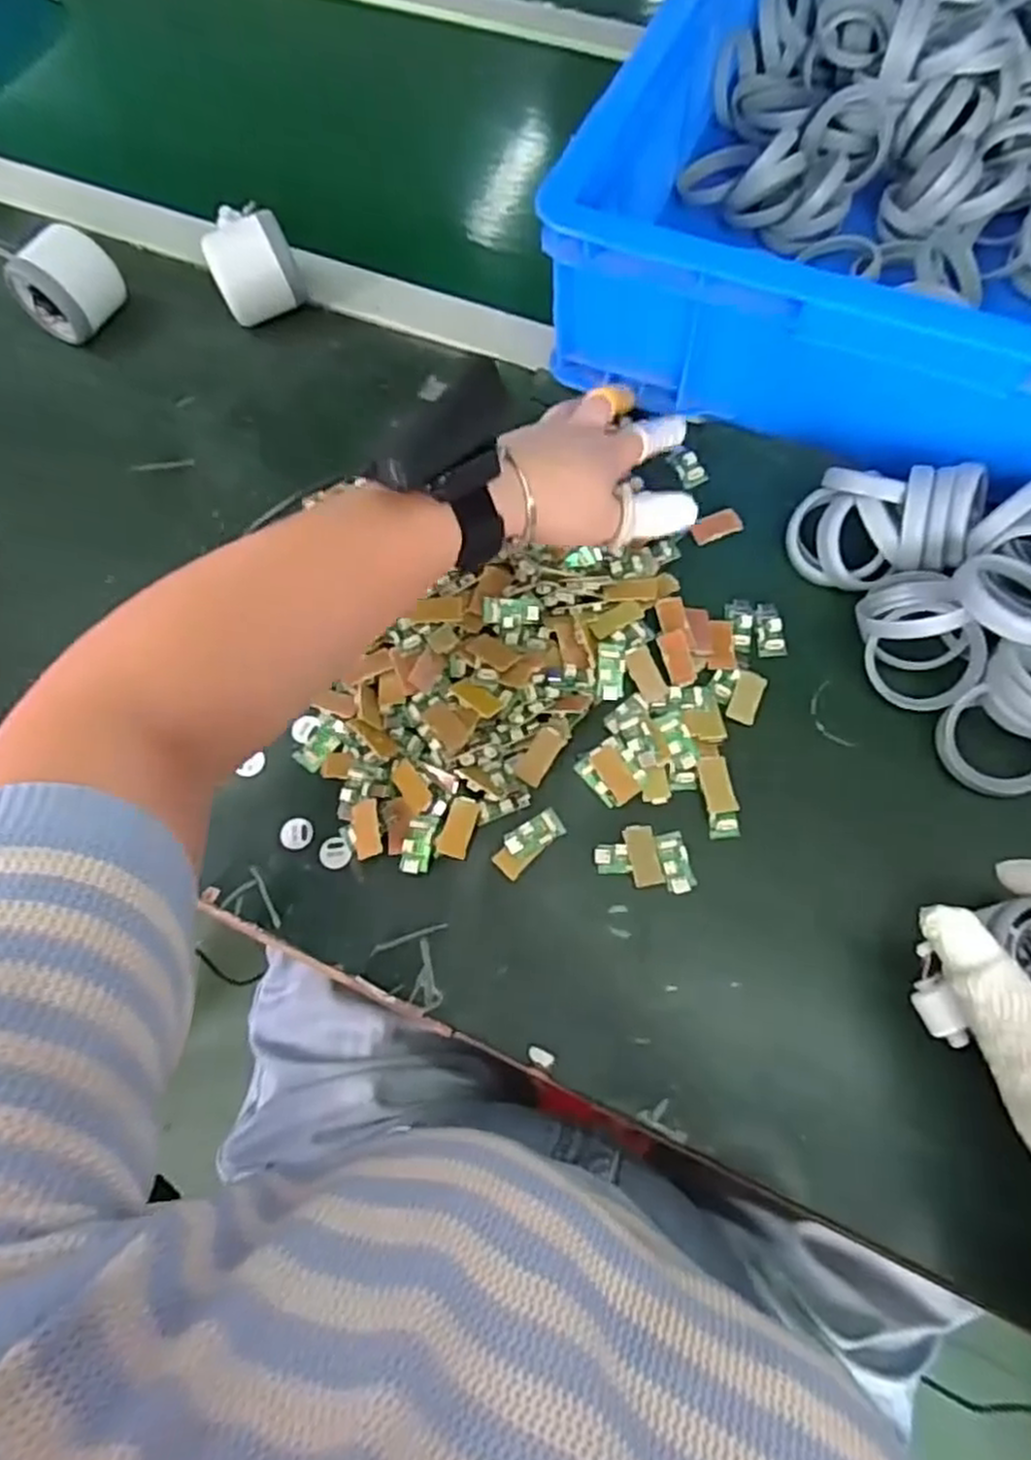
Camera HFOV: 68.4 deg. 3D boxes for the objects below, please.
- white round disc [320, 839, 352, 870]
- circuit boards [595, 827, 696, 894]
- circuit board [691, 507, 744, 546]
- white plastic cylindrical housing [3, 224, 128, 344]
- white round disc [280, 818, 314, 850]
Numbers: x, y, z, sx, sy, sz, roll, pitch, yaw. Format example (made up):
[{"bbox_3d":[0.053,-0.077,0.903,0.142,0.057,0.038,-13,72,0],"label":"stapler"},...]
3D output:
[{"bbox_3d":[-0.097,0.066,0.406,0.016,0.004,0.018,-42,73,-13],"label":"white round disc"},{"bbox_3d":[0.068,0.067,0.397,0.050,0.005,0.031,5,69,4],"label":"circuit boards"},{"bbox_3d":[0.123,-0.125,0.468,0.032,0.006,0.017,-24,70,-7],"label":"circuit board"},{"bbox_3d":[-0.328,-0.326,0.560,0.065,0.056,0.064,28,73,12],"label":"white plastic cylindrical housing"},{"bbox_3d":[-0.119,0.056,0.414,0.018,0.004,0.017,-1,69,2],"label":"white round disc"}]

